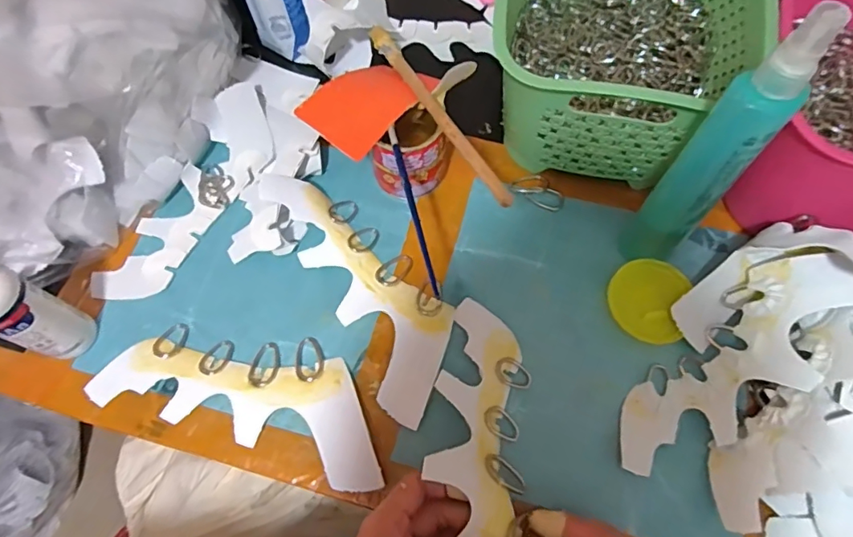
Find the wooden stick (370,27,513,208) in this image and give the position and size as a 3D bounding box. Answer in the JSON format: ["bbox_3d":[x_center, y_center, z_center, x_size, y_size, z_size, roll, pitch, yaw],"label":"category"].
[{"bbox_3d":[0.000,-0.124,0.369,0.013,0.010,0.264,-21,49,-8],"label":"wooden stick"}]

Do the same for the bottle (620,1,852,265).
[{"bbox_3d":[0.174,-0.060,0.312,0.040,0.211,0.034,35,72,15],"label":"bottle"}]

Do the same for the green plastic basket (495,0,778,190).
[{"bbox_3d":[0.161,-0.221,0.436,0.186,0.116,0.292,12,67,6],"label":"green plastic basket"}]

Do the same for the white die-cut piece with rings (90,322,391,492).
[{"bbox_3d":[-0.130,0.088,0.374,0.219,0.011,0.083,15,64,8],"label":"white die-cut piece with rings"}]

